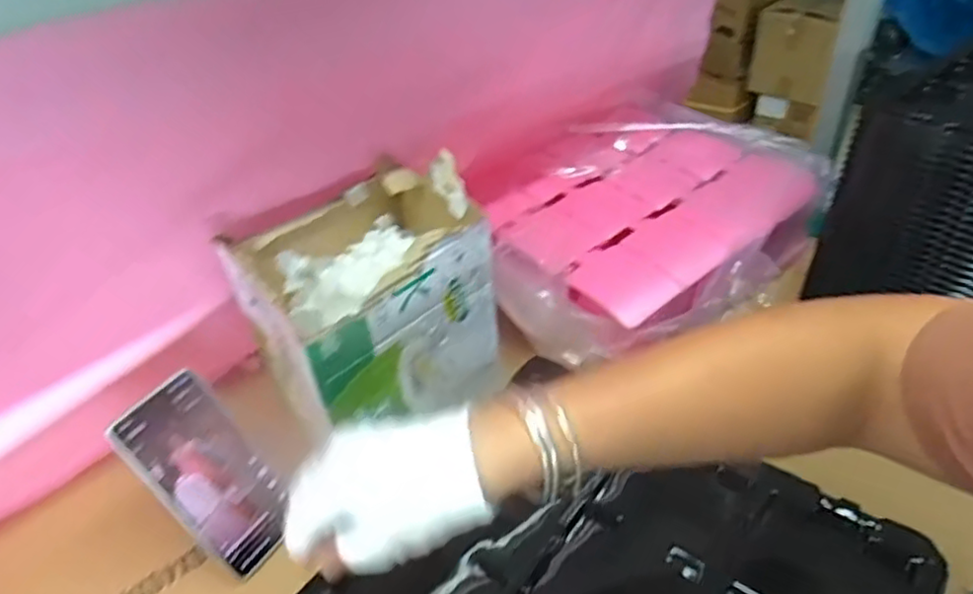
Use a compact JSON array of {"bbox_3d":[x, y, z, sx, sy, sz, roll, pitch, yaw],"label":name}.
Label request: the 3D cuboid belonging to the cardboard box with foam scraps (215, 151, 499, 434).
[{"bbox_3d":[-0.103,0.001,0.585,0.150,0.152,0.191,31,51,35],"label":"cardboard box with foam scraps"}]

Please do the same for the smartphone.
[{"bbox_3d":[-0.222,0.144,0.541,0.012,0.163,0.083,-10,27,46],"label":"smartphone"}]

